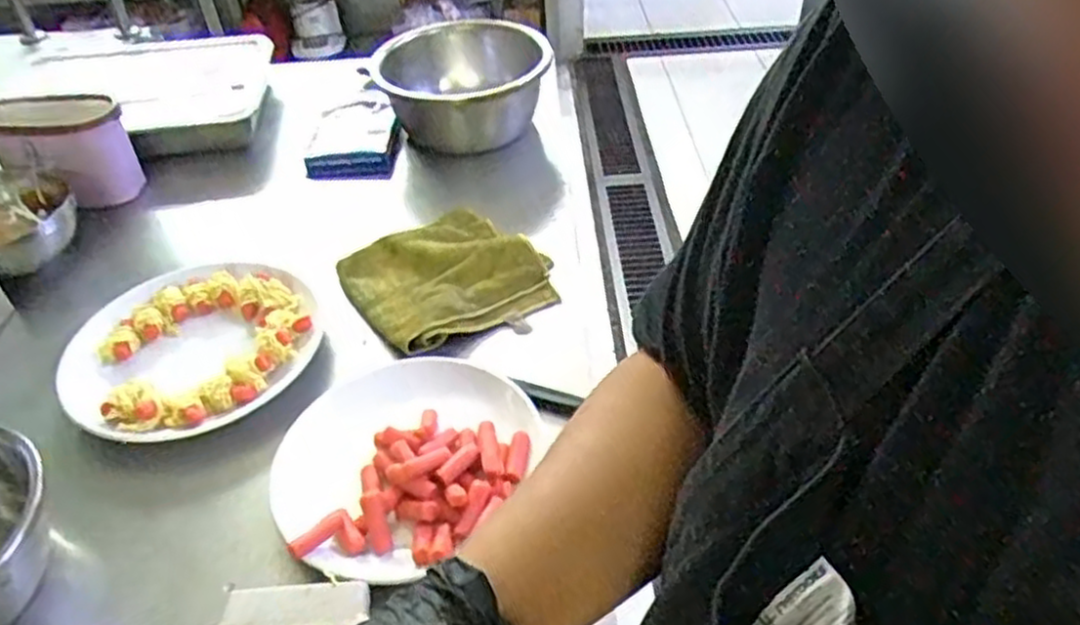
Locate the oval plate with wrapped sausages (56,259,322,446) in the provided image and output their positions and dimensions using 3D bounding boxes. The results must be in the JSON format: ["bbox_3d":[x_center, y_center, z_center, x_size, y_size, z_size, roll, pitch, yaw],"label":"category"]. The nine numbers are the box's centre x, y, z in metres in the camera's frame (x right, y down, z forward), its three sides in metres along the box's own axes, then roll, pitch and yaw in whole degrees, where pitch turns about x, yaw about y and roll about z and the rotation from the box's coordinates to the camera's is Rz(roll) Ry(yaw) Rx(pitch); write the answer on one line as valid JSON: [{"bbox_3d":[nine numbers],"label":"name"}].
[{"bbox_3d":[-0.359,0.033,0.803,0.235,0.034,0.242,16,45,21],"label":"oval plate with wrapped sausages"}]

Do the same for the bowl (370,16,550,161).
[{"bbox_3d":[-0.110,-0.326,1.124,0.233,0.131,0.225,-2,42,2],"label":"bowl"}]

